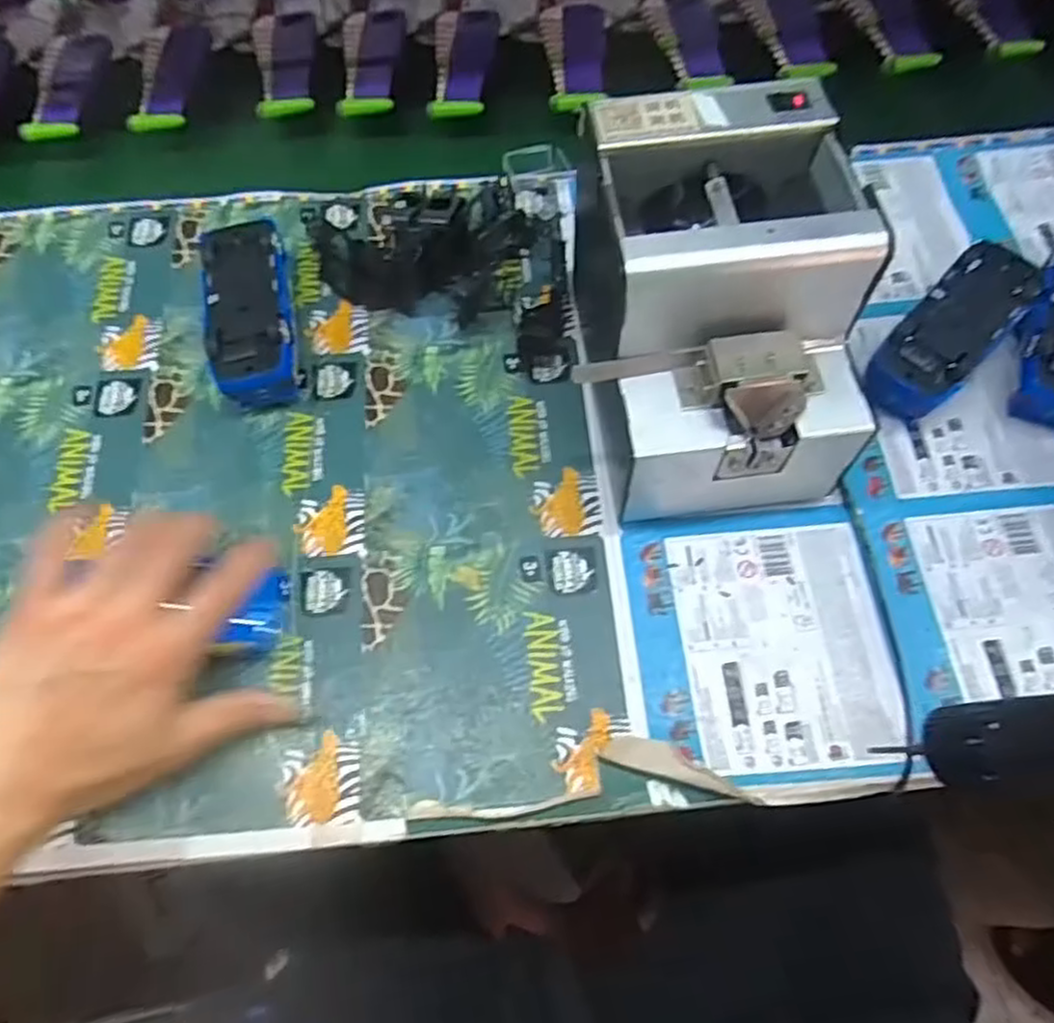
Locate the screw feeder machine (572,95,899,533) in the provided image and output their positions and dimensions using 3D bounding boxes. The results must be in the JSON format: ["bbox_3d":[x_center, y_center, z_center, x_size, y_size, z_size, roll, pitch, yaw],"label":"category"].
[{"bbox_3d":[0.100,-0.099,0.403,0.131,0.145,0.187,-8,65,-2],"label":"screw feeder machine"}]

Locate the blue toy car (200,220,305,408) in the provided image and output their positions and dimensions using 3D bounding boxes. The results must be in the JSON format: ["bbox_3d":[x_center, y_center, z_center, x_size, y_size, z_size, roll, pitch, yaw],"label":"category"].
[{"bbox_3d":[-0.176,-0.127,0.479,0.052,0.044,0.128,-12,66,-4],"label":"blue toy car"}]

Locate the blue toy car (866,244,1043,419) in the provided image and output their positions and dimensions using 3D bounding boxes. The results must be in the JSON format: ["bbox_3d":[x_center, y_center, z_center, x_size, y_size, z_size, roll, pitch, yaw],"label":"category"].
[{"bbox_3d":[0.261,-0.108,0.462,0.052,0.046,0.129,41,73,18],"label":"blue toy car"}]

